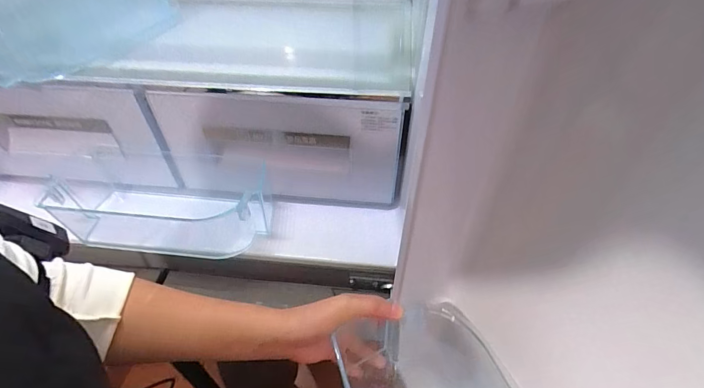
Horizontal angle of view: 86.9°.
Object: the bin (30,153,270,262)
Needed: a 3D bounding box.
[{"bbox_3d":[-0.309,0.012,0.577,0.357,0.101,0.127,7,48,7],"label":"bin"}]

